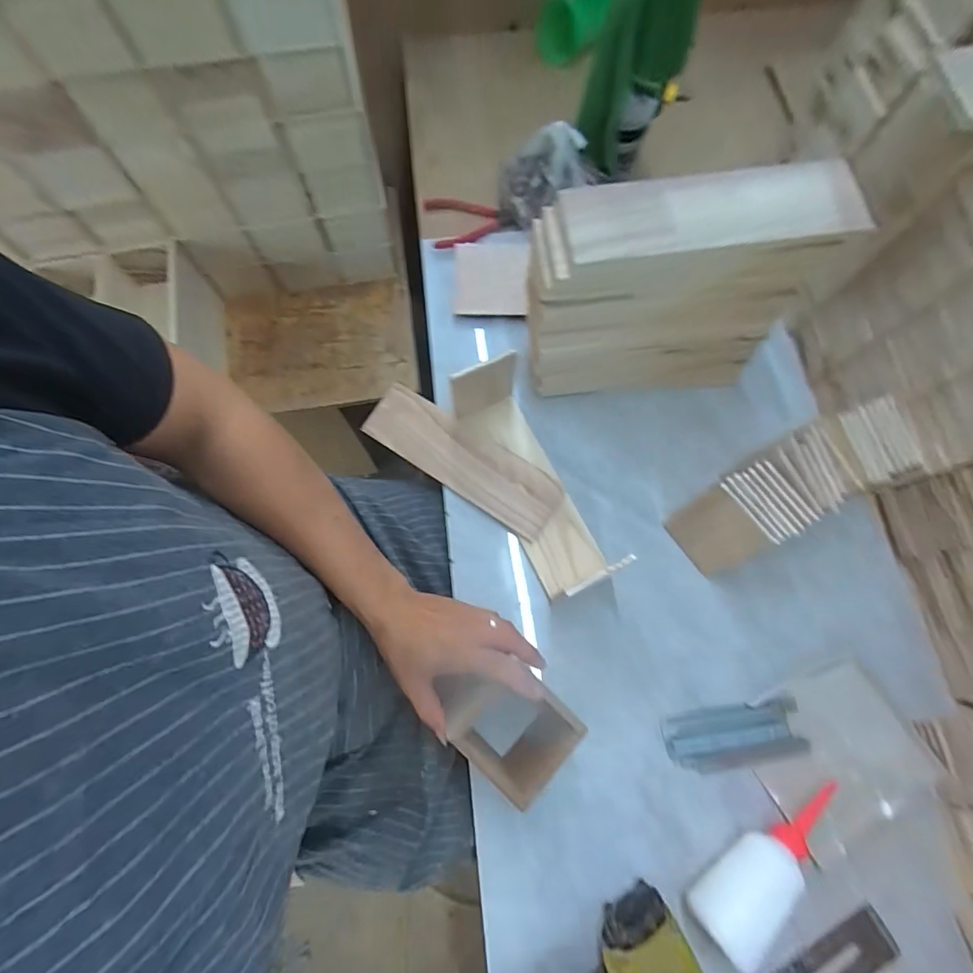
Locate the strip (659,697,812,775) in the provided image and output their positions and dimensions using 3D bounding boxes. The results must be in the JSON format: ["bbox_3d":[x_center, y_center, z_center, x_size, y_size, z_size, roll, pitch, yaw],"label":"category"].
[{"bbox_3d":[0.251,0.252,0.474,0.138,0.011,0.054,-9,73,-3],"label":"strip"}]

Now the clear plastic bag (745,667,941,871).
[{"bbox_3d":[0.345,0.266,0.467,0.148,0.015,0.147,-30,72,-2],"label":"clear plastic bag"}]

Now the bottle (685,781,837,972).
[{"bbox_3d":[0.258,0.335,0.429,0.172,0.047,0.053,-41,77,-12],"label":"bottle"}]

